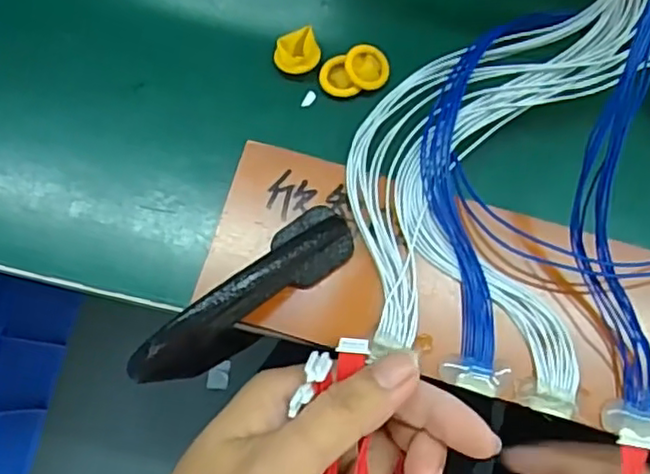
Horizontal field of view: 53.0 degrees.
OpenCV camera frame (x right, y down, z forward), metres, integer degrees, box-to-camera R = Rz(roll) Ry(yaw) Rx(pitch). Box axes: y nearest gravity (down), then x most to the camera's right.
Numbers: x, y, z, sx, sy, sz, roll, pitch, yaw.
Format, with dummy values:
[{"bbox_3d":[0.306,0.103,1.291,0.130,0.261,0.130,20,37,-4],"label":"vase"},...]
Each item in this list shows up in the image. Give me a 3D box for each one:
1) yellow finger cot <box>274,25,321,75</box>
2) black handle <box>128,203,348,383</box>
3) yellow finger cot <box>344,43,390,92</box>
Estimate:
[{"bbox_3d":[-0.012,-0.082,0.289,0.020,0.006,0.019,0,77,1],"label":"yellow finger cot"},{"bbox_3d":[-0.029,0.022,0.243,0.094,0.031,0.024,-43,79,-8],"label":"black handle"},{"bbox_3d":[0.019,-0.075,0.287,0.019,0.008,0.019,0,77,1],"label":"yellow finger cot"}]

